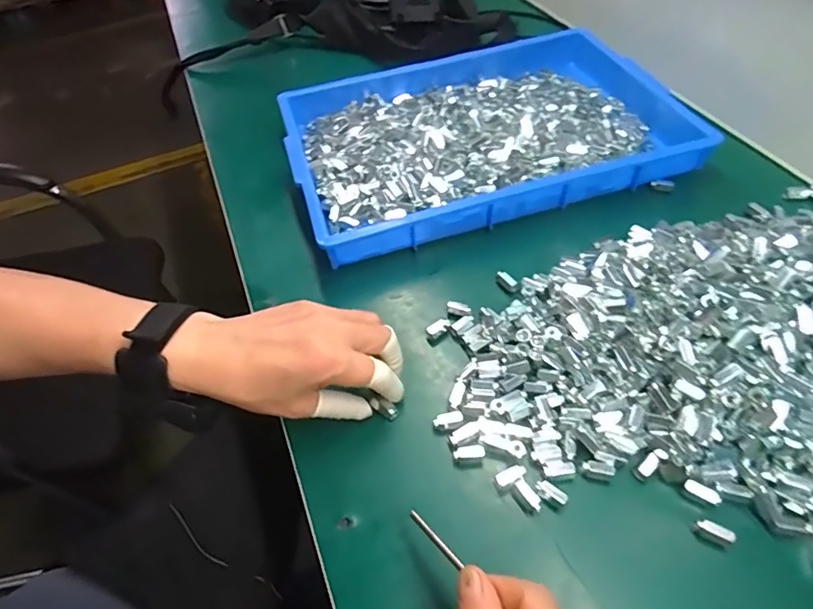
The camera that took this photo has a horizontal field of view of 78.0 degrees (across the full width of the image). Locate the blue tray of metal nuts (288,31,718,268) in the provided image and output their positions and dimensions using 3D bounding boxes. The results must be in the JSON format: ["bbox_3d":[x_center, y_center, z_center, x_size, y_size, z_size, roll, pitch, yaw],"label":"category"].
[{"bbox_3d":[0.088,-0.207,0.590,0.447,0.049,0.294,-15,52,-6],"label":"blue tray of metal nuts"}]

